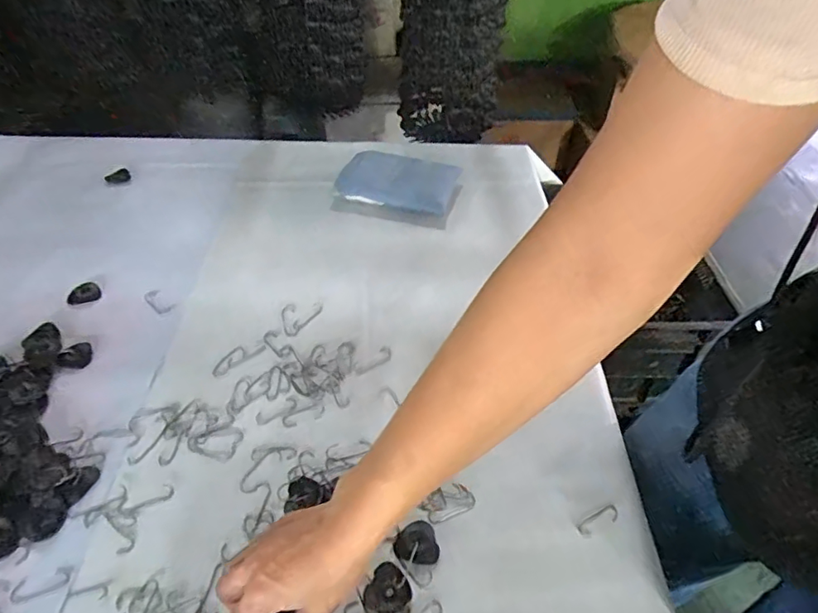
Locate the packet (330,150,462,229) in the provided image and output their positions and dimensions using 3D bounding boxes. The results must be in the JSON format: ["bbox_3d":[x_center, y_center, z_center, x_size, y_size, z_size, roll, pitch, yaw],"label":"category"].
[{"bbox_3d":[-0.017,-0.172,0.785,0.169,0.021,0.117,15,65,5],"label":"packet"}]

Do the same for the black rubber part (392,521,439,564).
[{"bbox_3d":[0.006,0.195,0.451,0.036,0.013,0.032,-12,47,-14],"label":"black rubber part"}]

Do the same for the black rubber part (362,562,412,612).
[{"bbox_3d":[-0.017,0.219,0.423,0.032,0.011,0.034,1,45,-1],"label":"black rubber part"}]

